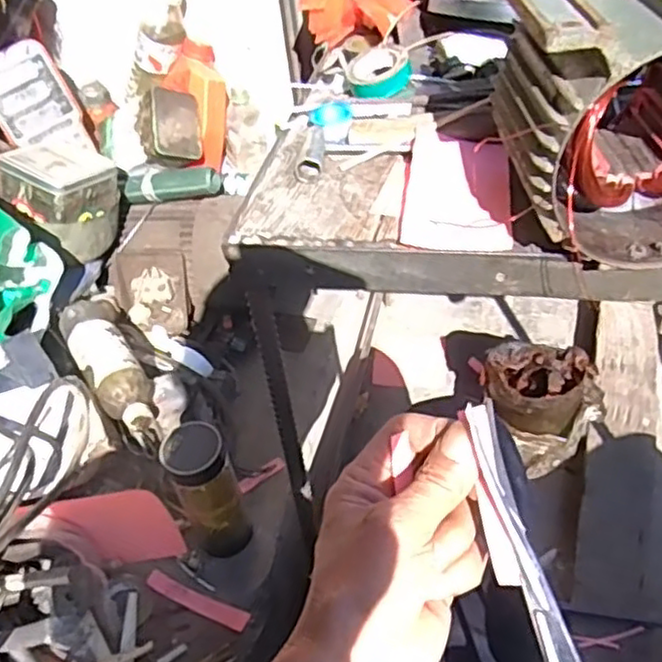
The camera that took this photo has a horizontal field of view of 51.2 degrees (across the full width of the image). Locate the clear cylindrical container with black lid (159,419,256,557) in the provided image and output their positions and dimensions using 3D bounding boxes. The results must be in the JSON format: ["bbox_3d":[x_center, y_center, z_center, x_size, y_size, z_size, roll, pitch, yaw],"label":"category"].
[{"bbox_3d":[-0.133,0.182,0.767,0.060,0.186,0.060,-4,43,4],"label":"clear cylindrical container with black lid"}]

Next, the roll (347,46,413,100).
[{"bbox_3d":[0.048,-0.256,0.687,0.060,0.027,0.060,-10,48,11],"label":"roll"}]

